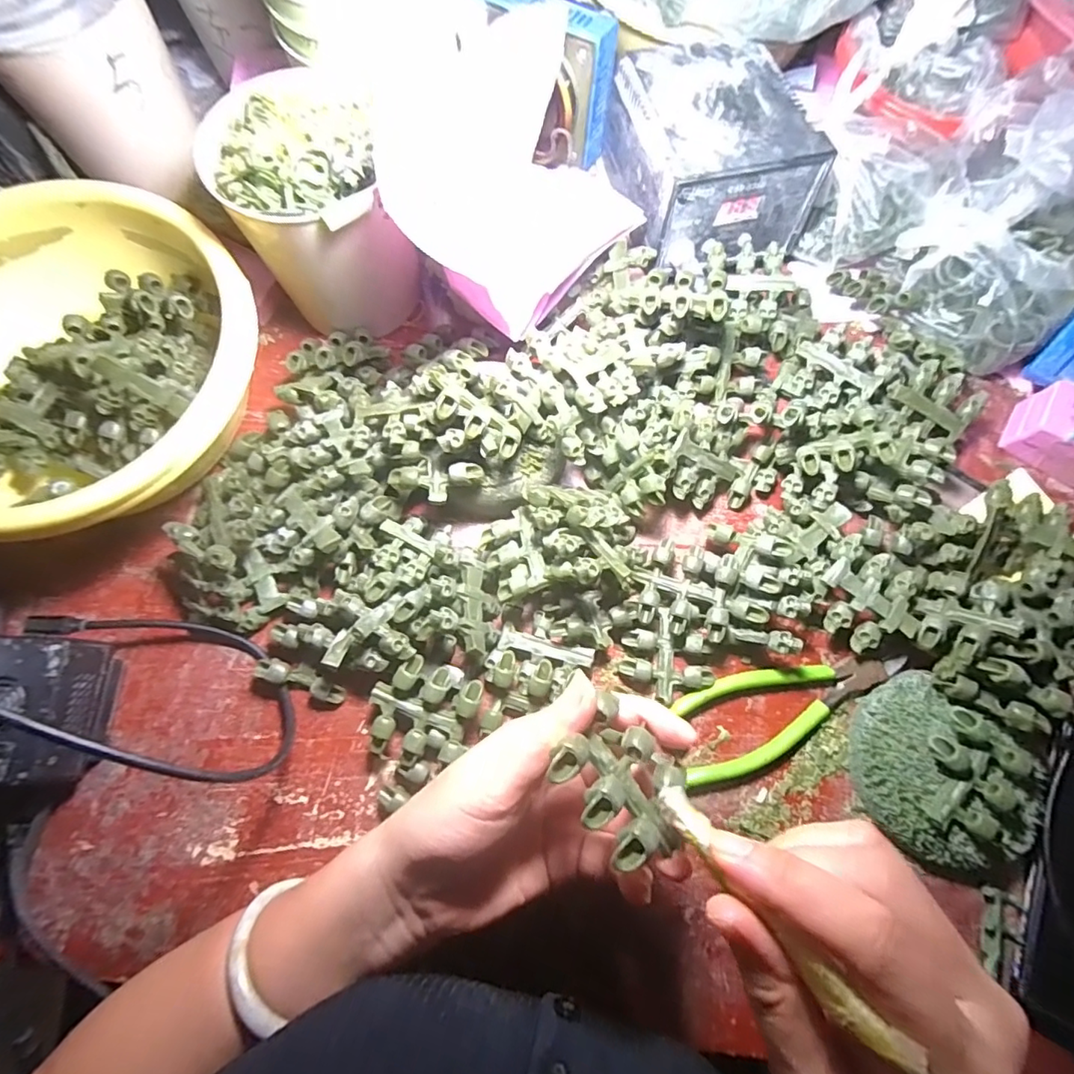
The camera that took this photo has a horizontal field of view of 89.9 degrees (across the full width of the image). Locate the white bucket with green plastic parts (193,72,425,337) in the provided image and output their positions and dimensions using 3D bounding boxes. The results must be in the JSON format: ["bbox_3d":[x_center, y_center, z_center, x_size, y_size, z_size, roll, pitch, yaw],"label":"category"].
[{"bbox_3d":[-0.140,-0.209,0.358,0.098,0.120,0.113,-19,75,-5],"label":"white bucket with green plastic parts"}]

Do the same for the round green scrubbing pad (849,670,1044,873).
[{"bbox_3d":[0.235,0.143,0.317,0.083,0.025,0.105,-41,78,-11],"label":"round green scrubbing pad"}]

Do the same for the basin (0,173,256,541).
[{"bbox_3d":[-0.285,-0.107,0.335,0.217,0.065,0.219,0,74,0],"label":"basin"}]

